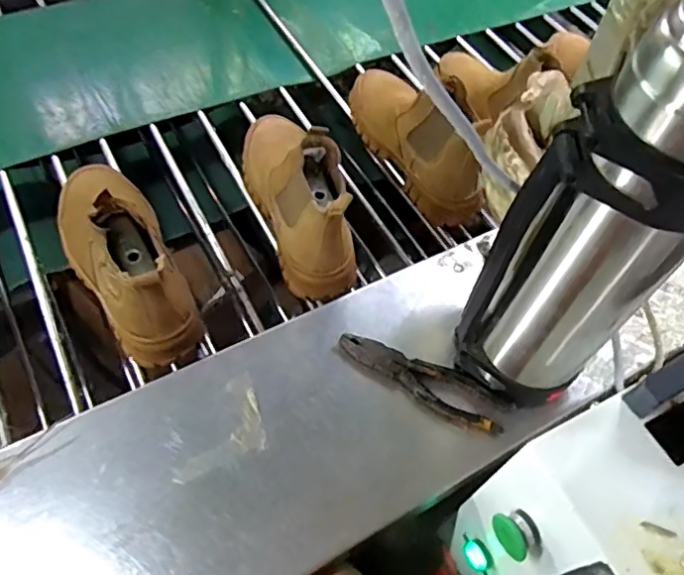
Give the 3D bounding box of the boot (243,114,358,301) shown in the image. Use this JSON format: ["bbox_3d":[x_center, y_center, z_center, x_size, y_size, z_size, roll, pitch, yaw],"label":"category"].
[{"bbox_3d":[-0.061,-0.131,0.700,0.099,0.145,0.271,-18,62,-12],"label":"boot"}]

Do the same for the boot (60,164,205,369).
[{"bbox_3d":[-0.254,-0.059,0.632,0.103,0.154,0.270,-28,65,-17],"label":"boot"}]

